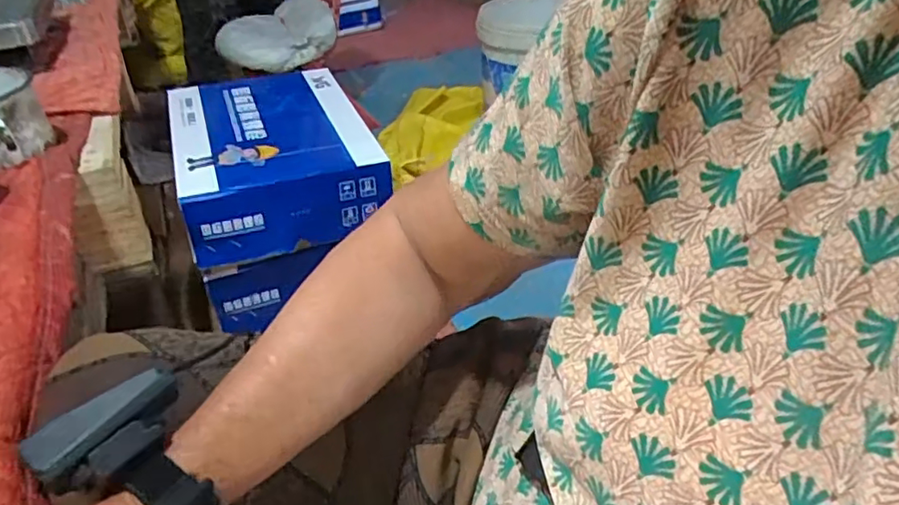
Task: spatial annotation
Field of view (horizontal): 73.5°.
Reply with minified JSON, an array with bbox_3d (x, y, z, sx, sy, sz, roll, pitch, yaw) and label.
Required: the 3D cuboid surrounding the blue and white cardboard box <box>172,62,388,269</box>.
[{"bbox_3d":[-0.293,-0.163,0.993,0.282,0.116,0.386,-14,38,-17],"label":"blue and white cardboard box"}]

